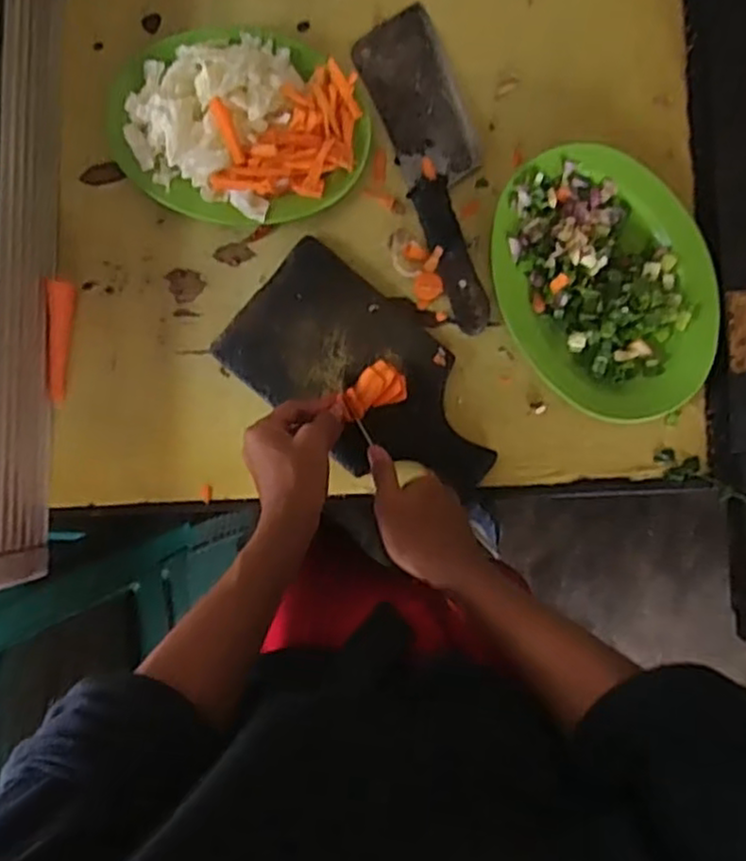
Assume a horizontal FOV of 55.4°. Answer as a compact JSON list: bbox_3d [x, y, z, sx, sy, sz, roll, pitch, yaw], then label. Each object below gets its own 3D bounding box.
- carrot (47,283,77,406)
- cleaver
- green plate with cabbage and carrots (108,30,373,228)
[{"bbox_3d":[-0.291,-0.082,0.658,0.018,0.020,0.109,6,88,4],"label":"carrot"},{"bbox_3d":[0.063,-0.247,0.659,0.076,0.022,0.311,-20,87,3],"label":"cleaver"},{"bbox_3d":[-0.127,-0.288,0.665,0.247,0.040,0.181,11,88,4],"label":"green plate with cabbage and carrots"}]

